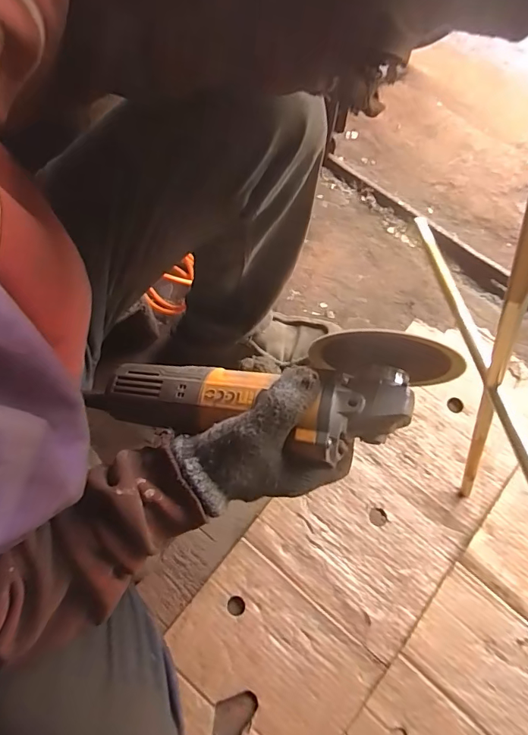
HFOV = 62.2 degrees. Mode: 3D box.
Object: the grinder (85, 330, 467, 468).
[{"bbox_3d":[-0.005,0.023,0.356,0.301,0.092,0.087,-1,63,14],"label":"grinder"}]

